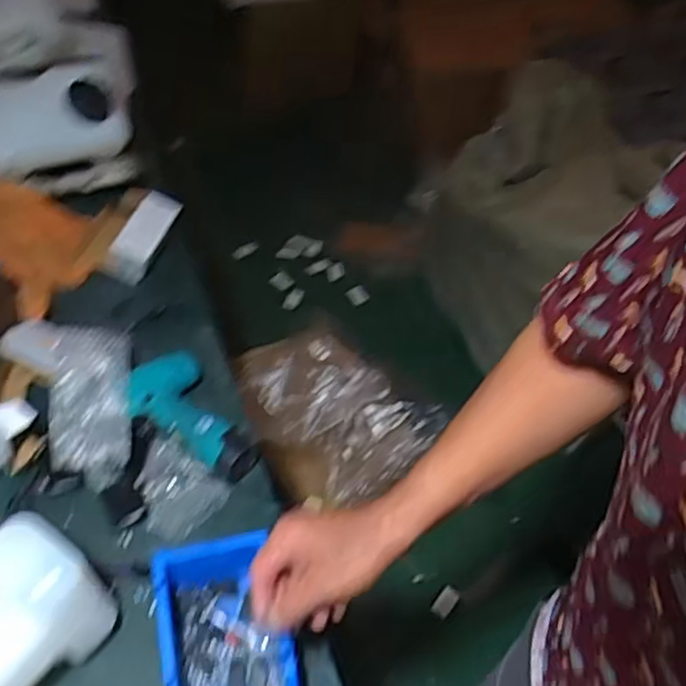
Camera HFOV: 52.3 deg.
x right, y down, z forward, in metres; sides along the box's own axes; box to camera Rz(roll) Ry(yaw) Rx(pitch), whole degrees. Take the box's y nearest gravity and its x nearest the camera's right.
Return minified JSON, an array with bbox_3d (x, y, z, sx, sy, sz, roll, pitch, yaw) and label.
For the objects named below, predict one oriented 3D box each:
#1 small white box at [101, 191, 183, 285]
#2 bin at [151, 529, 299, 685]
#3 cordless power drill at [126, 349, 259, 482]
[{"bbox_3d":[-0.313,-0.168,1.093,0.067,0.050,0.148,33,54,-15],"label":"small white box"},{"bbox_3d":[-0.113,0.286,0.667,0.110,0.077,0.186,-9,48,-15],"label":"bin"},{"bbox_3d":[-0.195,0.099,0.869,0.110,0.061,0.196,-26,54,-27],"label":"cordless power drill"}]

